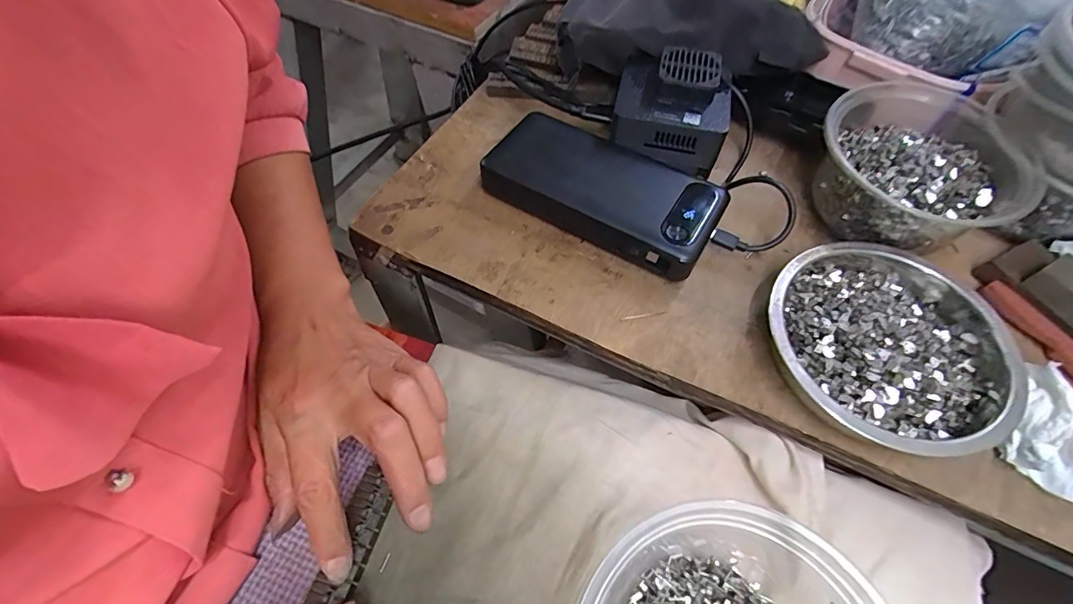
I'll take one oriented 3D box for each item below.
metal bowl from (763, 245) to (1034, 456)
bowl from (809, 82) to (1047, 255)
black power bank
[{"bbox_3d":[0.191,0.023,0.265,0.125,0.035,0.117,1,58,-1],"label":"metal bowl"},{"bbox_3d":[0.232,-0.079,0.306,0.110,0.055,0.109,1,58,-1],"label":"bowl"},{"bbox_3d":[0.042,-0.076,0.328,0.156,0.029,0.071,28,62,15],"label":"black power bank"}]

